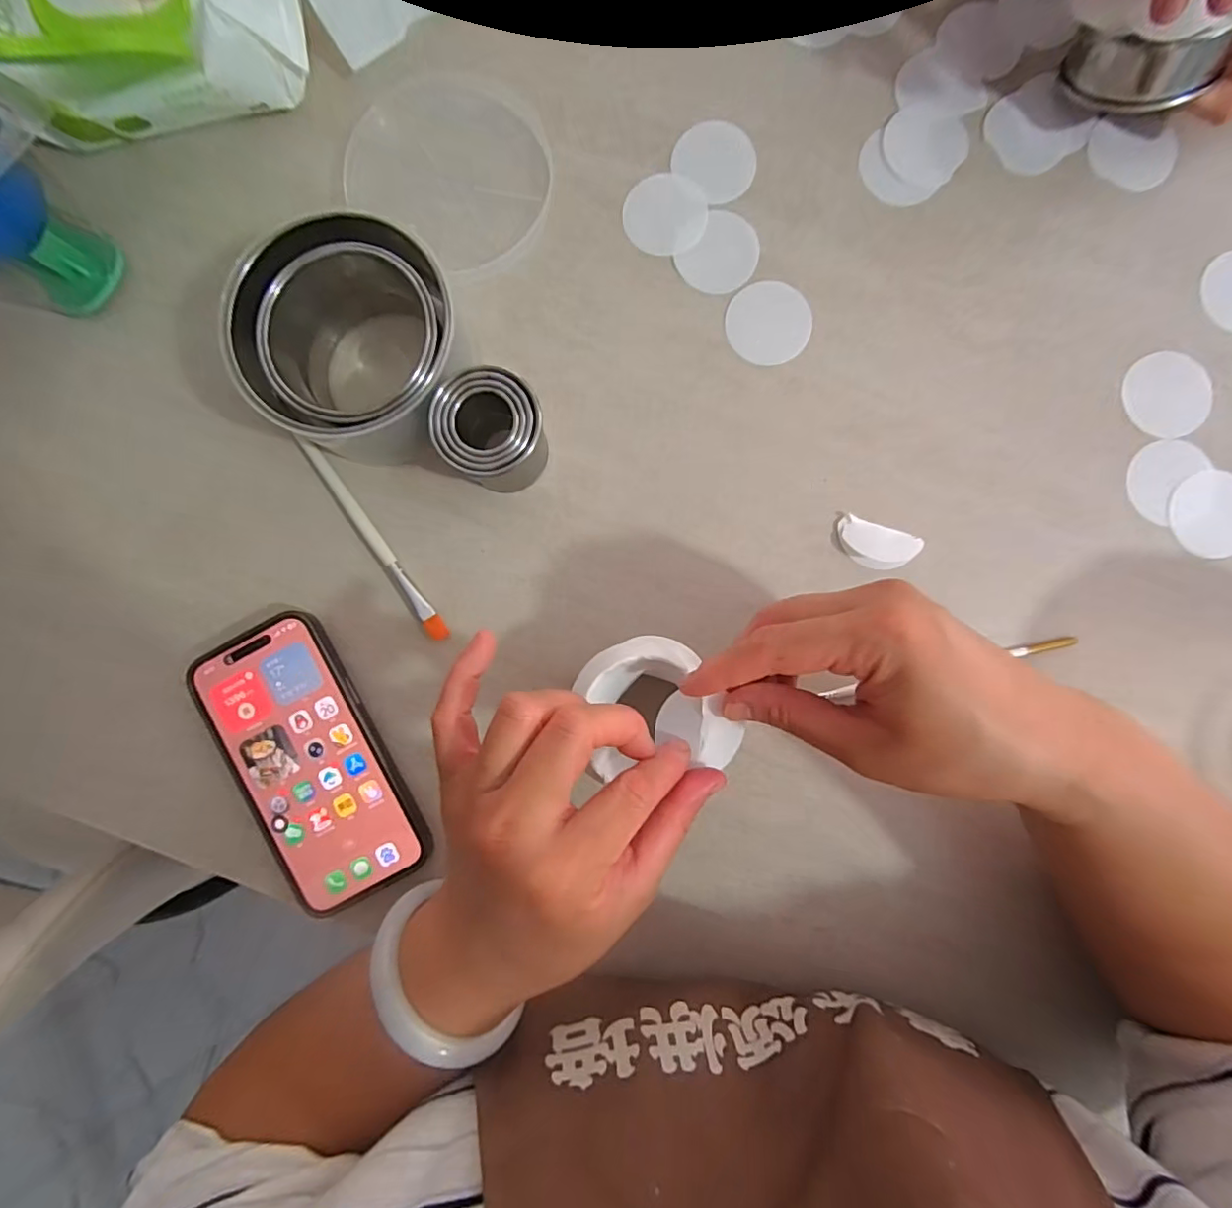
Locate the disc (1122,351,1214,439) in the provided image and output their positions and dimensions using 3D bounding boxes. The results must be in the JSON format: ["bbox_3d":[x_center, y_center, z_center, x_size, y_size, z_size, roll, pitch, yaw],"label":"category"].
[{"bbox_3d":[0.315,-0.120,0.319,0.048,0.004,0.048,0,88,1],"label":"disc"}]

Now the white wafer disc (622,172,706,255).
[{"bbox_3d":[0.029,-0.230,0.329,0.047,0.004,0.048,3,88,1],"label":"white wafer disc"}]

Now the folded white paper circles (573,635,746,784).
[{"bbox_3d":[0.019,0.051,0.272,0.070,0.023,0.068,0,88,1],"label":"folded white paper circles"}]

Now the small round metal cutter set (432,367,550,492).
[{"bbox_3d":[-0.065,-0.091,0.301,0.054,0.057,0.049,-25,87,0],"label":"small round metal cutter set"}]

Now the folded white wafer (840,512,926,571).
[{"bbox_3d":[0.149,-0.033,0.319,0.046,0.004,0.024,20,88,2],"label":"folded white wafer"}]

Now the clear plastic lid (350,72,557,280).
[{"bbox_3d":[-0.095,-0.260,0.331,0.120,0.010,0.107,32,89,2],"label":"clear plastic lid"}]

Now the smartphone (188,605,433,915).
[{"bbox_3d":[-0.170,0.089,0.316,0.075,0.015,0.161,-29,87,0],"label":"smartphone"}]

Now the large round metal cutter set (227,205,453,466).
[{"bbox_3d":[-0.137,-0.137,0.300,0.109,0.062,0.103,0,88,1],"label":"large round metal cutter set"}]

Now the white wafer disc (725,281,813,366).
[{"bbox_3d":[0.089,-0.164,0.325,0.047,0.004,0.047,0,88,1],"label":"white wafer disc"}]

